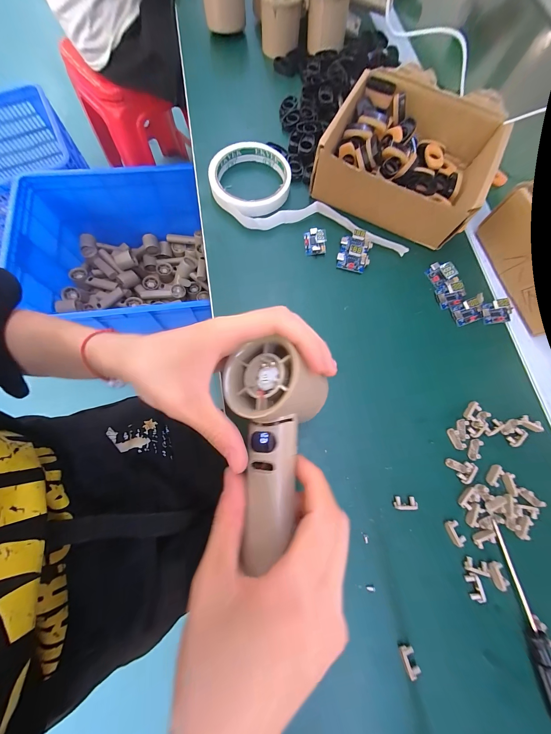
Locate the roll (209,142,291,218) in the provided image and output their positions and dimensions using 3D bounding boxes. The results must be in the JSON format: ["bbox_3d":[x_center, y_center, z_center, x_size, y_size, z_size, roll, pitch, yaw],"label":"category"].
[{"bbox_3d":[-0.029,-0.214,0.297,0.087,0.019,0.094,0,77,0],"label":"roll"}]

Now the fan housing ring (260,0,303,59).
[{"bbox_3d":[0.007,-0.479,0.358,0.056,0.054,0.047,-5,75,-5],"label":"fan housing ring"}]

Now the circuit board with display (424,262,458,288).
[{"bbox_3d":[0.176,-0.100,0.277,0.020,0.015,0.025,-27,78,-6],"label":"circuit board with display"}]

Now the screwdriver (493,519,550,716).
[{"bbox_3d":[0.194,0.191,0.194,0.012,0.013,0.128,-5,77,-1],"label":"screwdriver"}]

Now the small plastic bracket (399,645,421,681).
[{"bbox_3d":[0.099,0.217,0.191,0.010,0.007,0.019,-16,77,-4],"label":"small plastic bracket"}]

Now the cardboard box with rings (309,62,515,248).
[{"bbox_3d":[0.148,-0.230,0.284,0.166,0.055,0.150,28,78,6],"label":"cardboard box with rings"}]

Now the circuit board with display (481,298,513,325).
[{"bbox_3d":[0.231,-0.058,0.266,0.030,0.011,0.022,-7,77,-2],"label":"circuit board with display"}]

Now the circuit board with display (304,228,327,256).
[{"bbox_3d":[0.043,-0.139,0.283,0.022,0.015,0.029,-6,77,-2],"label":"circuit board with display"}]

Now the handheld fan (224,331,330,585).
[{"bbox_3d":[0.001,0.046,0.164,0.067,0.040,0.129,-1,73,0],"label":"handheld fan"}]

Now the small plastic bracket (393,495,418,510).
[{"bbox_3d":[0.110,0.115,0.220,0.019,0.007,0.010,2,77,0],"label":"small plastic bracket"}]

